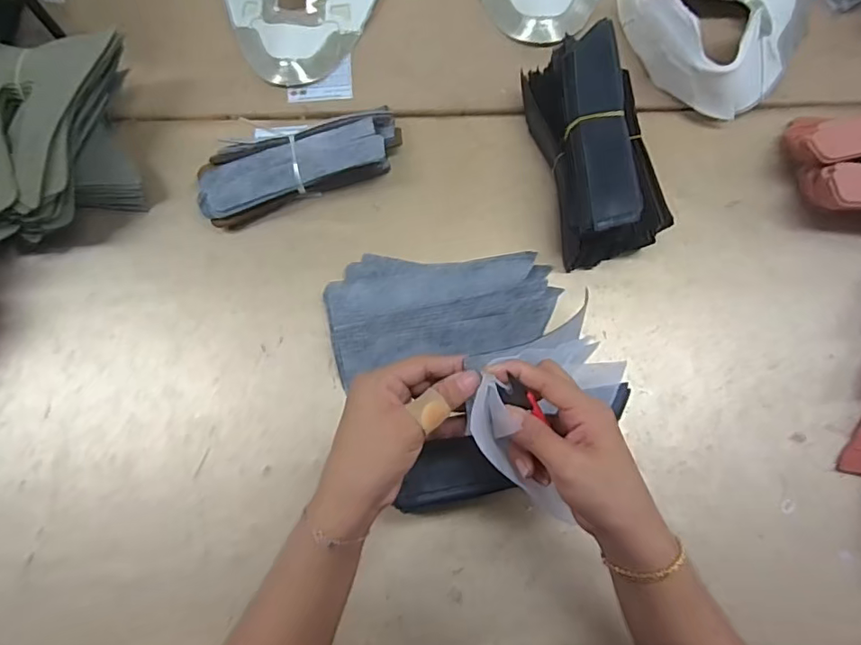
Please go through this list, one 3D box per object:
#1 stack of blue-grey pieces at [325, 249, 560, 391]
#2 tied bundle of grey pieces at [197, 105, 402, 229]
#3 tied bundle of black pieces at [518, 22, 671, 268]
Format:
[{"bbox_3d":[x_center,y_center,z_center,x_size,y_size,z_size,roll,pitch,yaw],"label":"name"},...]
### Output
[{"bbox_3d":[0.011,-0.022,0.513,0.214,0.029,0.118,-15,75,-3],"label":"stack of blue-grey pieces"},{"bbox_3d":[-0.130,-0.159,0.544,0.209,0.043,0.070,-19,75,-4],"label":"tied bundle of grey pieces"},{"bbox_3d":[0.162,-0.167,0.517,0.097,0.092,0.196,-12,74,-2],"label":"tied bundle of black pieces"}]

